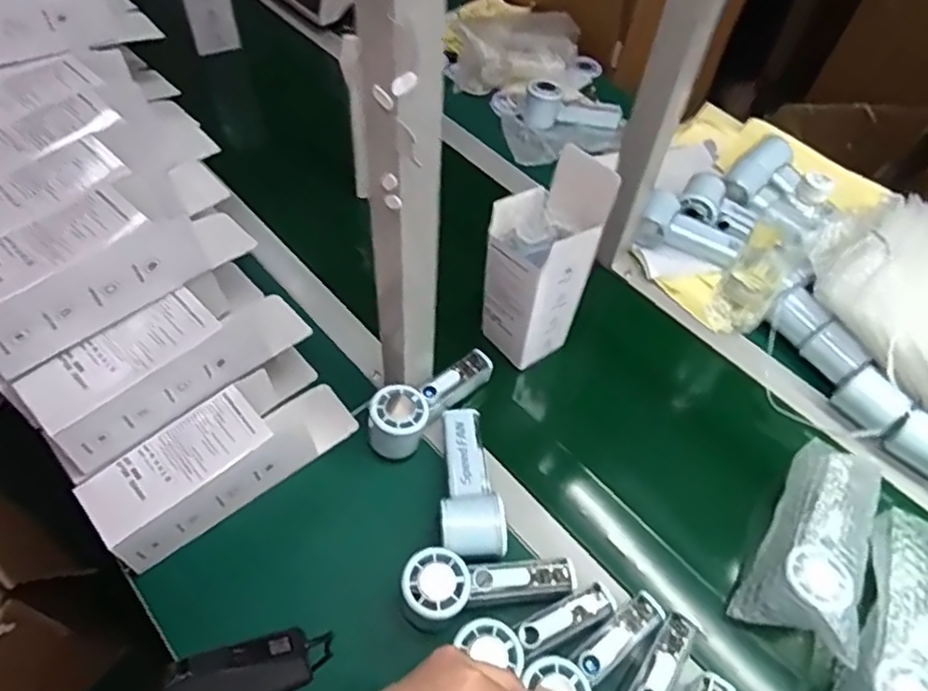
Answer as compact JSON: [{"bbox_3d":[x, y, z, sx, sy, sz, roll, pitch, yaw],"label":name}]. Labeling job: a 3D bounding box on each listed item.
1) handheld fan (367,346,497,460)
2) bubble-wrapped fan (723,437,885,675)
[{"bbox_3d":[-0.034,0.051,0.682,0.053,0.061,0.153,39,61,22],"label":"handheld fan"},{"bbox_3d":[0.339,0.181,0.608,0.086,0.066,0.196,27,57,15],"label":"bubble-wrapped fan"}]

